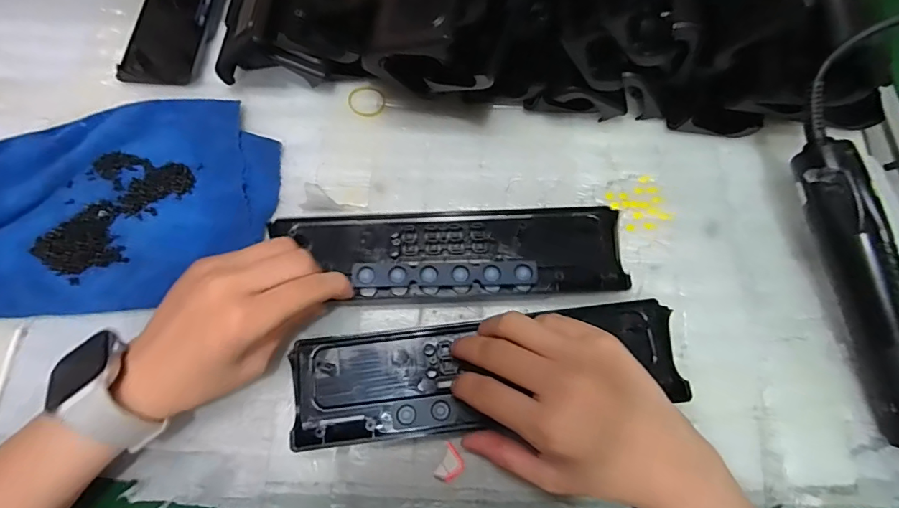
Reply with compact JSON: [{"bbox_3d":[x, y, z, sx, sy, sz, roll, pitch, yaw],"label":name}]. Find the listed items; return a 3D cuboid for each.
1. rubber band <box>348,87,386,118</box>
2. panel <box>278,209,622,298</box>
[{"bbox_3d":[-0.069,-0.127,0.398,0.031,0.004,0.027,21,71,7],"label":"rubber band"},{"bbox_3d":[0.001,-0.001,0.345,0.238,0.016,0.063,0,70,-1],"label":"panel"}]

